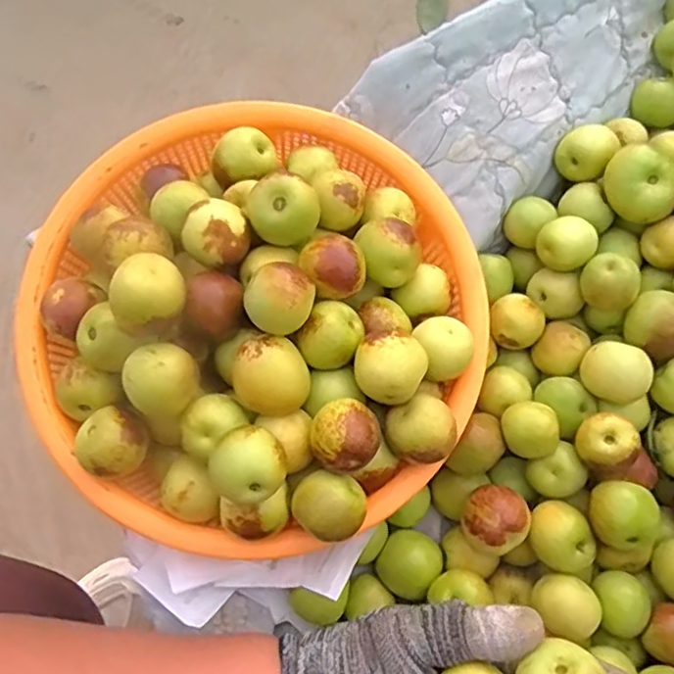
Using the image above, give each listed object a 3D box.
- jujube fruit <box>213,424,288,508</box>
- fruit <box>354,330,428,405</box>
[{"bbox_3d":[-0.042,0.065,0.310,0.033,0.041,0.035,0,75,-1],"label":"jujube fruit"},{"bbox_3d":[0.027,0.018,0.329,0.036,0.032,0.034,6,74,1],"label":"fruit"}]

